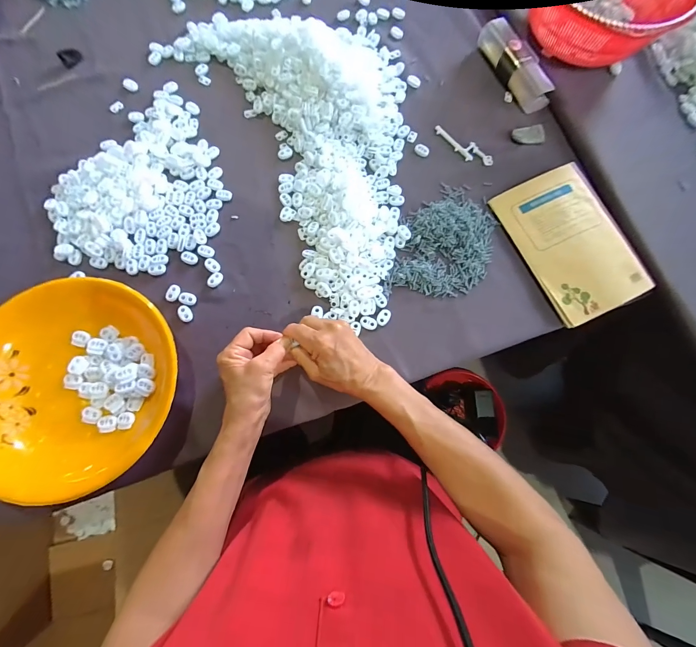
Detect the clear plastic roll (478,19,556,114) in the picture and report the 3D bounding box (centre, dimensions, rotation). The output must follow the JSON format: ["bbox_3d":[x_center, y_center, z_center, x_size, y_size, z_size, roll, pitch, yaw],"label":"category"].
[{"bbox_3d":[0.262,-0.406,0.498,0.040,0.036,0.158,-23,78,-6],"label":"clear plastic roll"}]

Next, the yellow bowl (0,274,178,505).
[{"bbox_3d":[-0.317,0.065,0.368,0.239,0.040,0.231,0,76,-1],"label":"yellow bowl"}]

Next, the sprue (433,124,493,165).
[{"bbox_3d":[0.173,-0.268,0.477,0.102,0.006,0.029,34,78,7],"label":"sprue"}]

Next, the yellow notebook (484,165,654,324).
[{"bbox_3d":[0.312,-0.116,0.437,0.144,0.014,0.206,-23,78,-6],"label":"yellow notebook"}]

